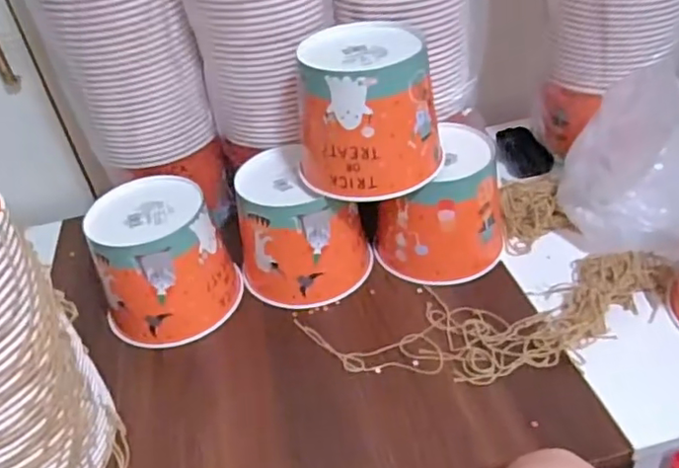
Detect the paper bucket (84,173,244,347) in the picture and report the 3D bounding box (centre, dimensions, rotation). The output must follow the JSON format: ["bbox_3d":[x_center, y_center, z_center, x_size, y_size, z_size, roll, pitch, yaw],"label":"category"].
[{"bbox_3d":[-0.202,0.035,0.690,0.149,0.131,0.136,-31,44,-26],"label":"paper bucket"}]

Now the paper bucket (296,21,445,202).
[{"bbox_3d":[0.030,-0.132,0.641,0.146,0.132,0.141,-4,39,4],"label":"paper bucket"}]

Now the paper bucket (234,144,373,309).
[{"bbox_3d":[-0.042,-0.011,0.720,0.142,0.129,0.145,-5,39,4],"label":"paper bucket"}]

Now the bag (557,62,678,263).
[{"bbox_3d":[0.346,-0.071,0.690,0.166,0.166,0.134,9,41,20],"label":"bag"}]

